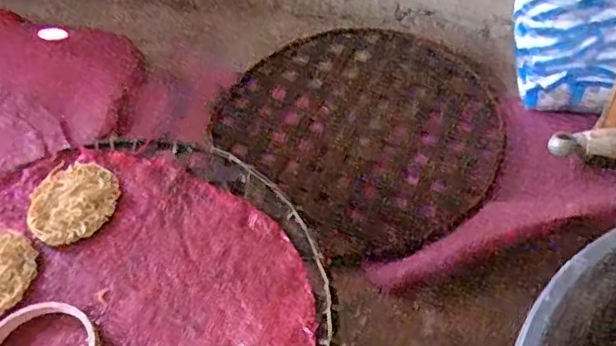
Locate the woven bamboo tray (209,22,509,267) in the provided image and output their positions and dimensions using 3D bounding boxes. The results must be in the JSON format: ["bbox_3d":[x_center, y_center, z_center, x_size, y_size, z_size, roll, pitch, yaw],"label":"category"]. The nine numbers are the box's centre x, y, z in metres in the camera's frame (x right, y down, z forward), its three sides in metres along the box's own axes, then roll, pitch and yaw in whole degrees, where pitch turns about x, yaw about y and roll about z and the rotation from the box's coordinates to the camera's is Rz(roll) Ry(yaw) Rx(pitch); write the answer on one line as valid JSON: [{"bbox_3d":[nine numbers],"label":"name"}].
[{"bbox_3d":[0.076,-0.076,0.813,0.333,0.022,0.400,-33,53,-17],"label":"woven bamboo tray"}]

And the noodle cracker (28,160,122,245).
[{"bbox_3d":[-0.199,0.024,0.513,0.073,0.014,0.075,-5,50,6],"label":"noodle cracker"}]

